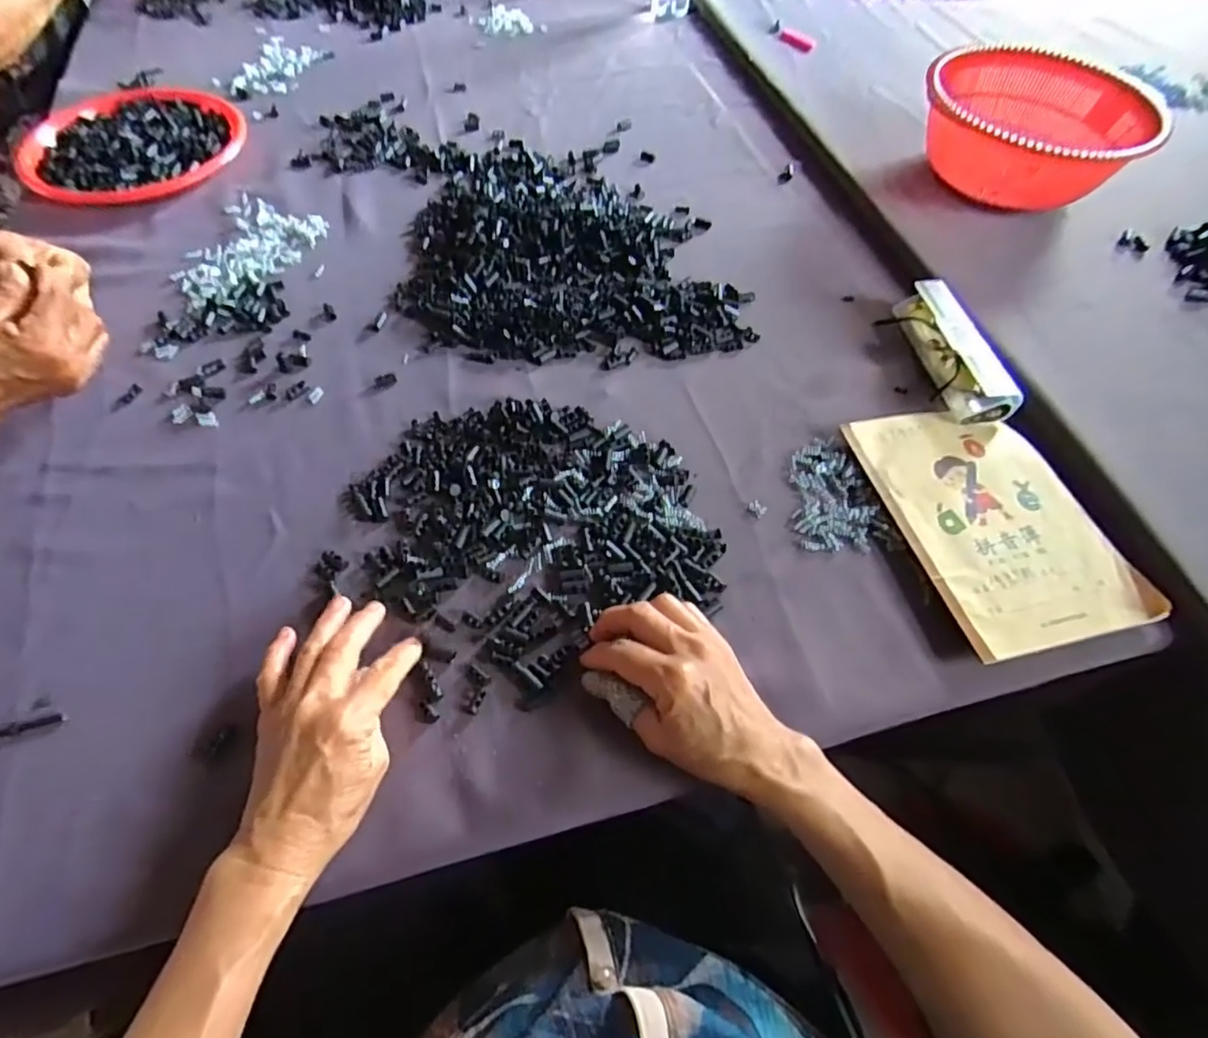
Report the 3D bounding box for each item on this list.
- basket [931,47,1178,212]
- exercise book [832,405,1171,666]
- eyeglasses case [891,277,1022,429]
[{"bbox_3d":[0.458,-0.418,0.664,0.224,0.097,0.194,39,64,20],"label":"basket"},{"bbox_3d":[0.285,-0.003,0.452,0.140,0.018,0.204,-11,59,-9],"label":"exercise book"},{"bbox_3d":[0.304,-0.150,0.533,0.043,0.040,0.155,-6,59,-6],"label":"eyeglasses case"}]

